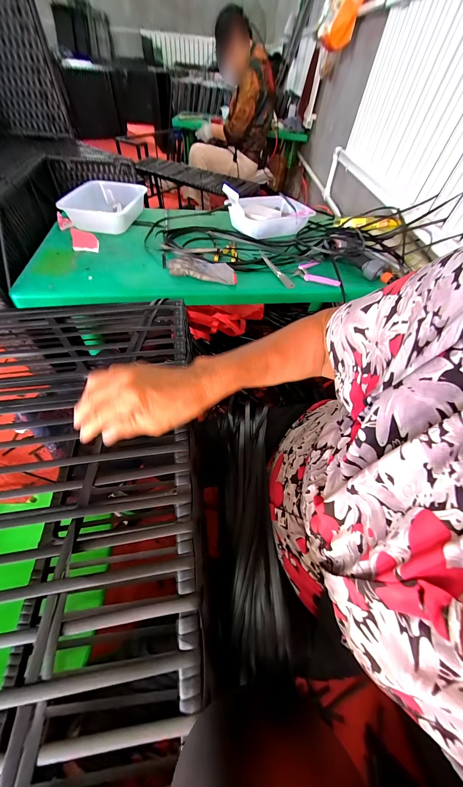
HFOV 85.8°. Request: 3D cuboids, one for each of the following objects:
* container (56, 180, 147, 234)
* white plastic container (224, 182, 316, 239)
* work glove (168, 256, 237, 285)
[{"bbox_3d":[-0.413,-0.632,0.846,0.198,0.077,0.266,7,54,0],"label":"container"},{"bbox_3d":[0.125,-0.646,0.863,0.294,0.117,0.199,-4,55,-8],"label":"white plastic container"},{"bbox_3d":[-0.079,-0.342,0.688,0.191,0.028,0.074,10,54,2],"label":"work glove"}]

